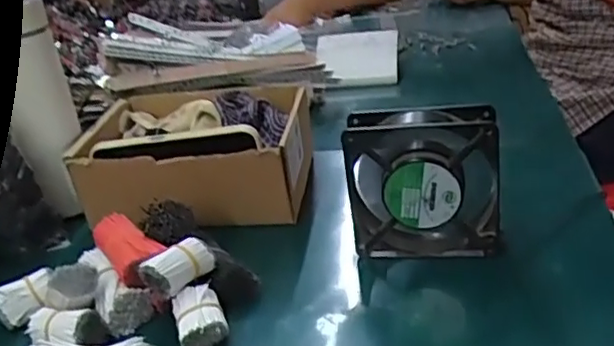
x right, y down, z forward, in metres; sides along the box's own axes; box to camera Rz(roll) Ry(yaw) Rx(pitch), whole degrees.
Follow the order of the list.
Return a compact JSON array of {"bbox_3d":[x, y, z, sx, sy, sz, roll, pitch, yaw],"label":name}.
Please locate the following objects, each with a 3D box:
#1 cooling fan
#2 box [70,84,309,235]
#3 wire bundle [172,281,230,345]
[{"bbox_3d":[0.095,0.011,0.517,0.122,0.120,0.042,-1,25,16],"label":"cooling fan"},{"bbox_3d":[-0.117,-0.025,0.690,0.228,0.100,0.188,-3,24,12],"label":"box"},{"bbox_3d":[-0.078,0.108,0.463,0.034,0.032,0.046,-14,24,-13],"label":"wire bundle"}]

